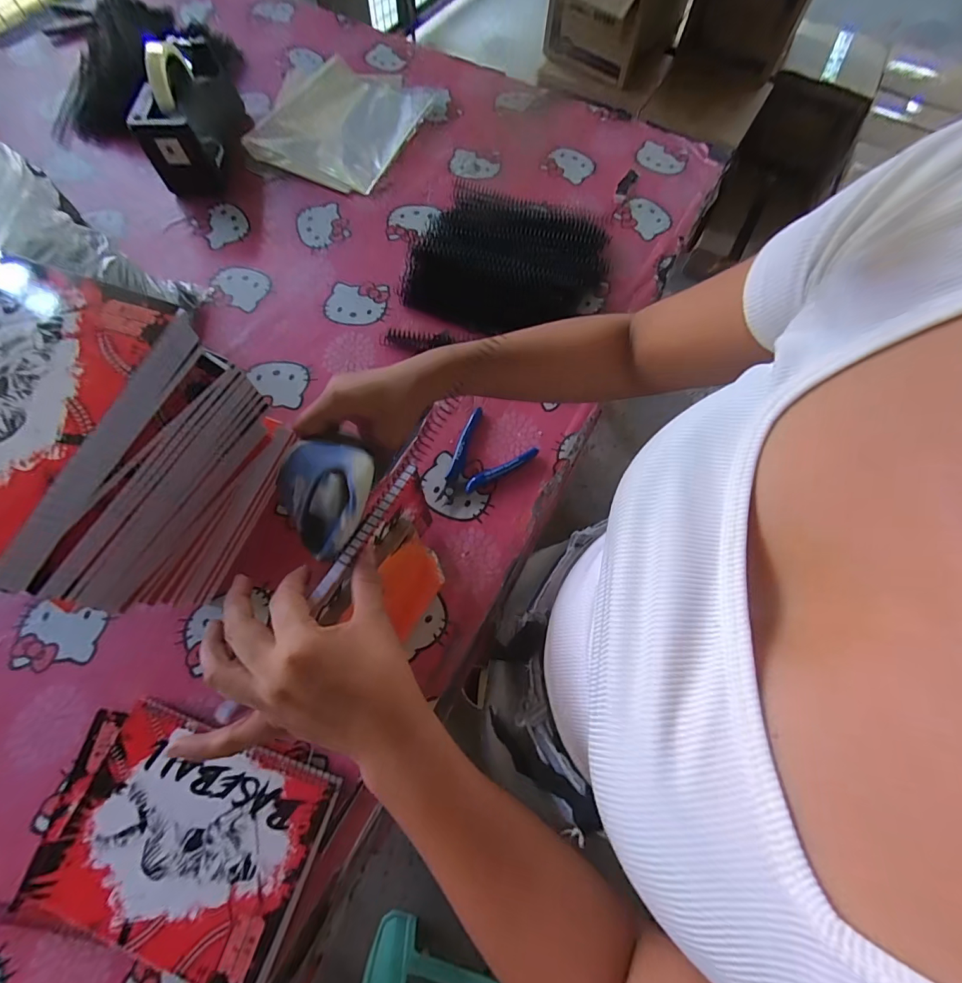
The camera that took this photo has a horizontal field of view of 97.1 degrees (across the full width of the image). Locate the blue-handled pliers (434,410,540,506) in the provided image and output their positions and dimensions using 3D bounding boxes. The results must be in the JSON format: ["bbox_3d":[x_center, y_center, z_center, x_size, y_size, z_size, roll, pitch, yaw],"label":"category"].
[{"bbox_3d":[-0.004,-0.029,0.470,0.083,0.017,0.107,37,73,12],"label":"blue-handled pliers"}]

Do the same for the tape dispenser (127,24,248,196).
[{"bbox_3d":[-0.406,-0.535,0.590,0.102,0.118,0.217,-7,70,-4],"label":"tape dispenser"}]

